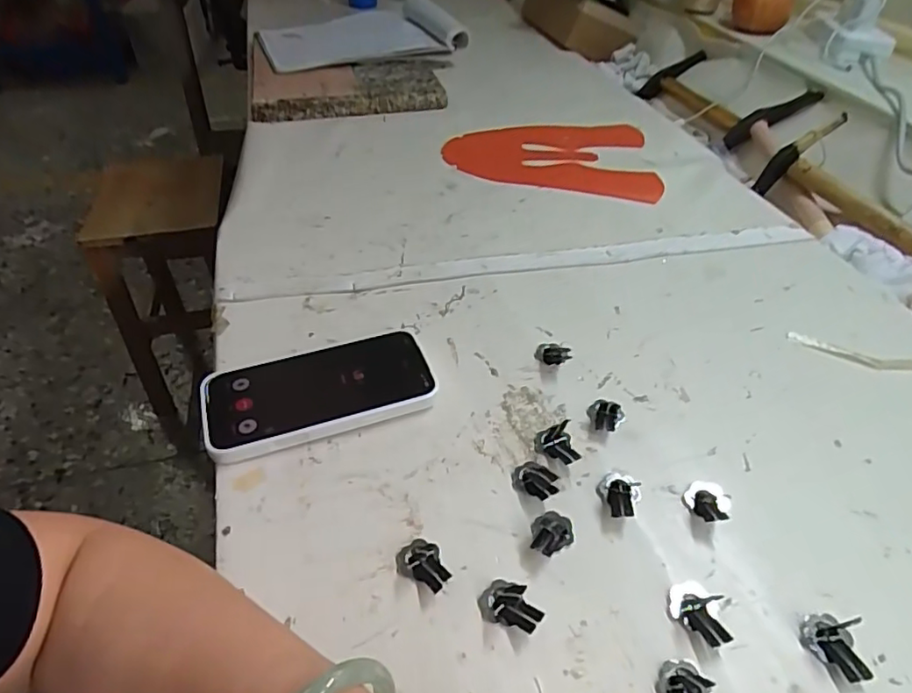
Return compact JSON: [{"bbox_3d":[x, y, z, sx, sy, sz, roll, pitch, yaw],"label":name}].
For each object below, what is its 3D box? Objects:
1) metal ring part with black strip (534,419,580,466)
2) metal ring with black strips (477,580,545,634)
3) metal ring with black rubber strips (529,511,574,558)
[{"bbox_3d":[0.070,0.067,0.403,0.029,0.019,0.028,4,42,4],"label":"metal ring part with black strip"},{"bbox_3d":[0.031,0.141,0.322,0.036,0.017,0.023,16,45,16],"label":"metal ring with black strips"},{"bbox_3d":[0.059,0.113,0.355,0.024,0.014,0.031,7,43,7],"label":"metal ring with black rubber strips"}]

